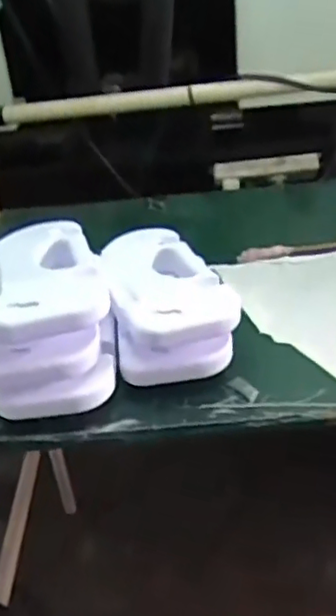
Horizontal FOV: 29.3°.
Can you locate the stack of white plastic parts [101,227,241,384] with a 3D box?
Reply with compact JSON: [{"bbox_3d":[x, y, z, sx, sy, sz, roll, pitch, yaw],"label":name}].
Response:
[{"bbox_3d":[-0.003,-0.018,0.729,0.129,0.076,0.224,-10,32,-7],"label":"stack of white plastic parts"}]

